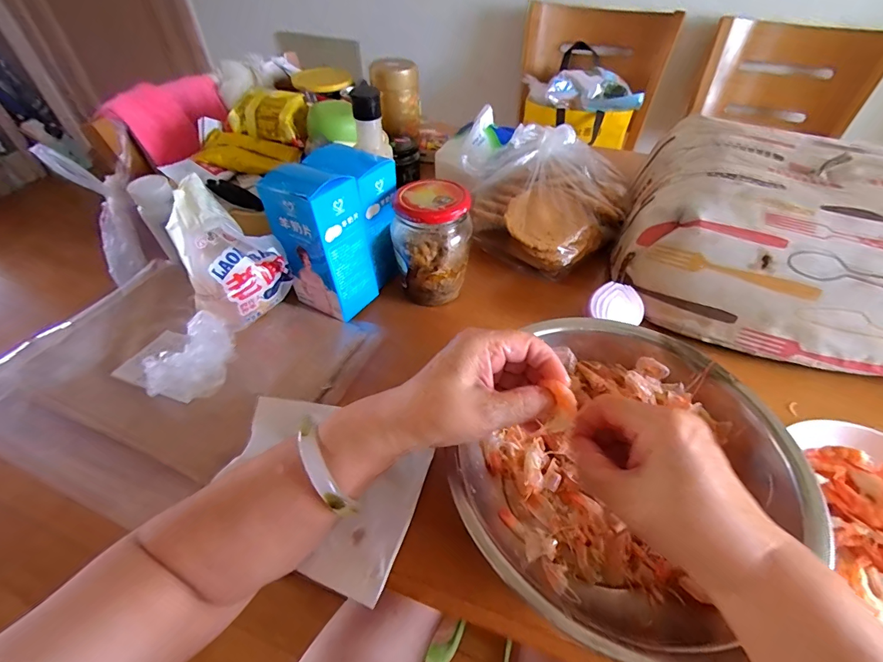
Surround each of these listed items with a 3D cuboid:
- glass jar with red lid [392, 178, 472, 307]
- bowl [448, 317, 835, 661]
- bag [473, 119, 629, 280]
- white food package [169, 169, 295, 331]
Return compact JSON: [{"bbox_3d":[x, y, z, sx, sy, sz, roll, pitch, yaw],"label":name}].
[{"bbox_3d":[-0.010,-0.101,0.471,0.083,0.123,0.077,1,48,0],"label":"glass jar with red lid"},{"bbox_3d":[0.149,0.111,0.332,0.229,0.076,0.243,0,48,0],"label":"bowl"},{"bbox_3d":[0.145,-0.179,0.554,0.182,0.126,0.205,37,58,28],"label":"bag"},{"bbox_3d":[-0.222,-0.075,0.418,0.067,0.133,0.096,34,56,27],"label":"white food package"}]

